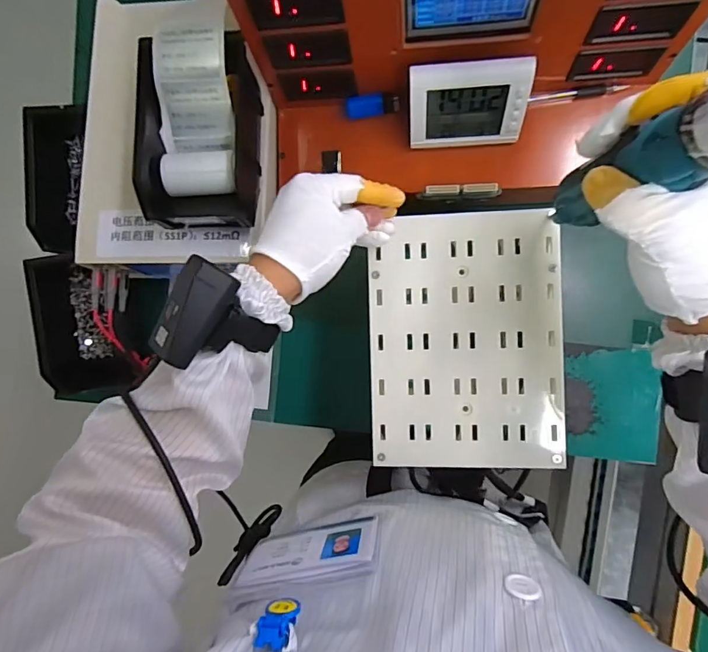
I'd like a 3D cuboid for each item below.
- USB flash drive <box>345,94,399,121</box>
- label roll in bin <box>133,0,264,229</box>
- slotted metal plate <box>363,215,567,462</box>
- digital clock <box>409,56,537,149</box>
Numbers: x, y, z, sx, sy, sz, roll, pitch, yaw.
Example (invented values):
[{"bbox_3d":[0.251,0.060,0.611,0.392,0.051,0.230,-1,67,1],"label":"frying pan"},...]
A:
[{"bbox_3d":[0.020,-0.235,0.494,0.056,0.028,0.007,-2,54,7],"label":"USB flash drive"},{"bbox_3d":[-0.152,-0.198,0.465,0.105,0.060,0.196,-2,91,6],"label":"label roll in bin"},{"bbox_3d":[0.102,0.014,0.428,0.171,0.008,0.231,-1,91,6],"label":"slotted metal plate"},{"bbox_3d":[0.110,-0.218,0.457,0.112,0.091,0.027,0,64,7],"label":"digital clock"}]

